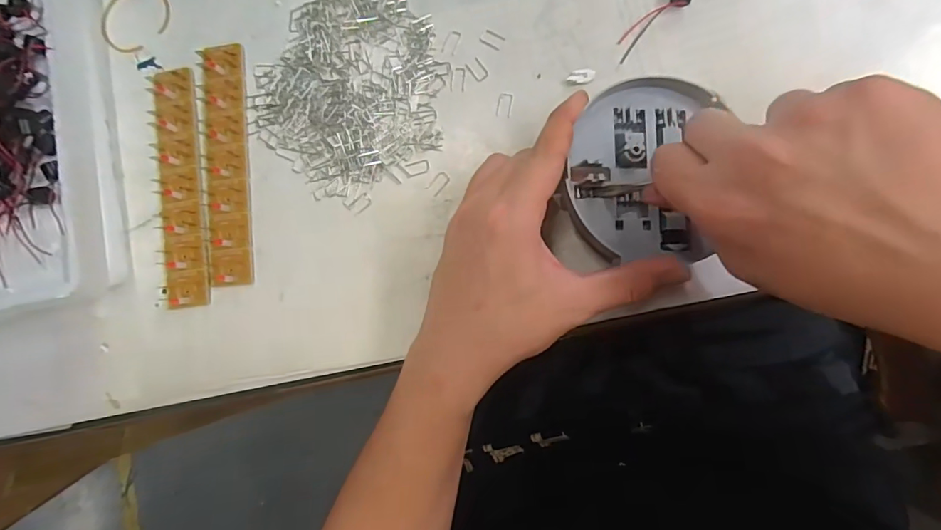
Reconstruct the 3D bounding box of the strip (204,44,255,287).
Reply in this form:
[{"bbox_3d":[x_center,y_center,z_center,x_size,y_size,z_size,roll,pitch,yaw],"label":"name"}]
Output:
[{"bbox_3d":[-0.167,-0.069,0.331,0.030,0.007,0.165,-5,86,8],"label":"strip"}]

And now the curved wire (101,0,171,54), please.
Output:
[{"bbox_3d":[-0.245,-0.181,0.356,0.056,0.006,0.049,-15,87,8],"label":"curved wire"}]

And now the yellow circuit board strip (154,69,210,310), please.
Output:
[{"bbox_3d":[-0.199,-0.054,0.333,0.028,0.007,0.164,-8,86,8],"label":"yellow circuit board strip"}]

